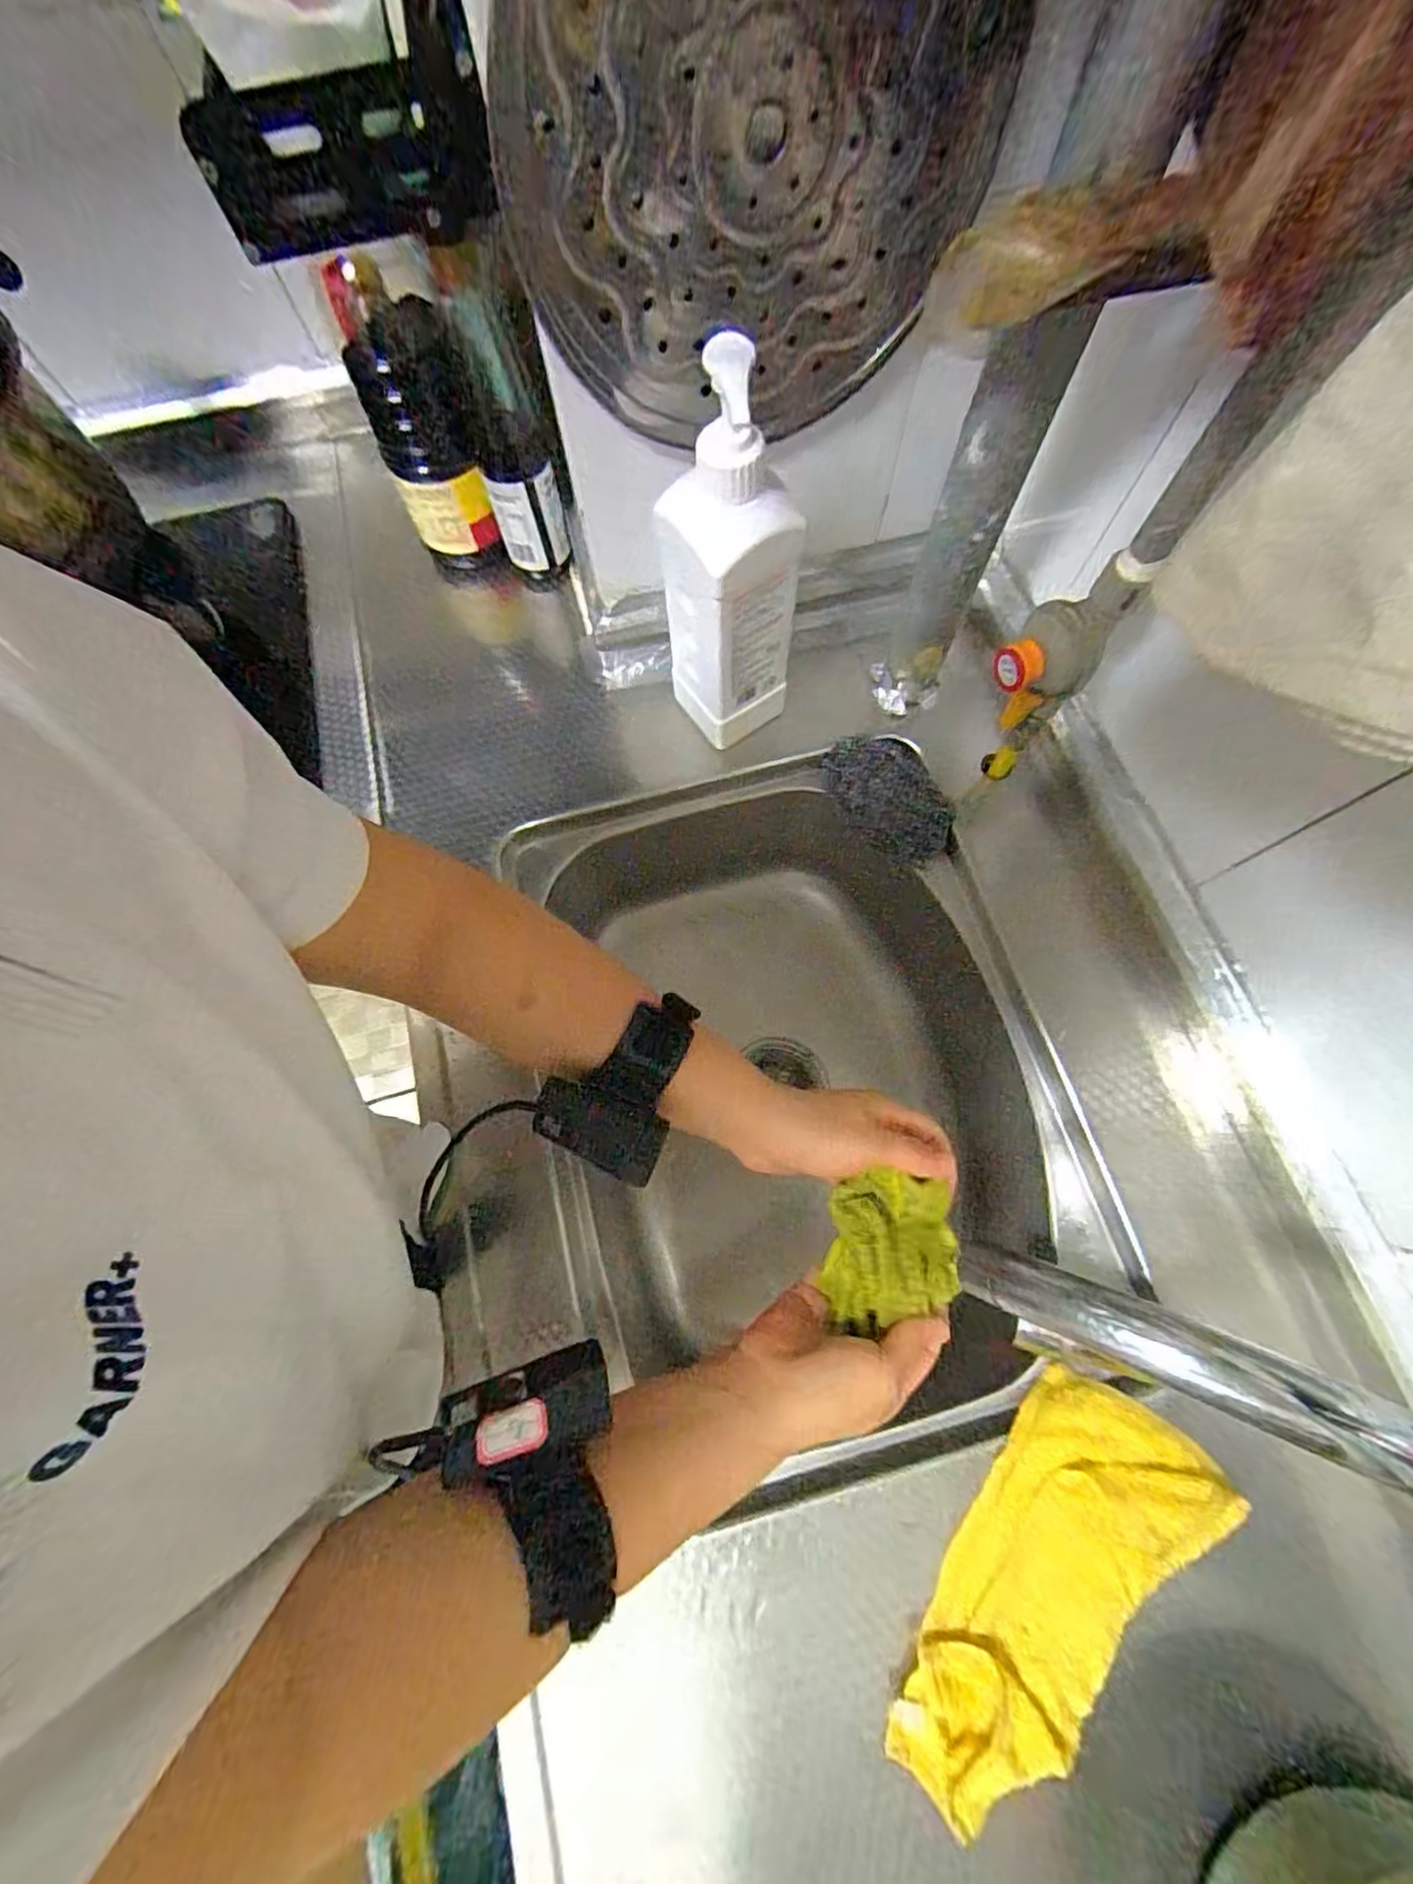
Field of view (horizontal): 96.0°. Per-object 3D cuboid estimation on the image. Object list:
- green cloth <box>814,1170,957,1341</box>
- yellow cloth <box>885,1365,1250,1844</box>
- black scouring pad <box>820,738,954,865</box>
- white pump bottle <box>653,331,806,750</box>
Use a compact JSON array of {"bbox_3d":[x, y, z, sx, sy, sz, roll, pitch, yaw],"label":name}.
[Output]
[{"bbox_3d":[0.109,0.182,0.369,0.077,0.027,0.086,12,74,5],"label":"green cloth"},{"bbox_3d":[0.207,0.393,0.390,0.246,0.021,0.108,-43,77,-10],"label":"yellow cloth"},{"bbox_3d":[0.165,-0.130,0.578,0.076,0.029,0.131,-39,80,22],"label":"black scouring pad"},{"bbox_3d":[0.016,-0.262,0.471,0.078,0.272,0.071,-33,75,-8],"label":"white pump bottle"}]

